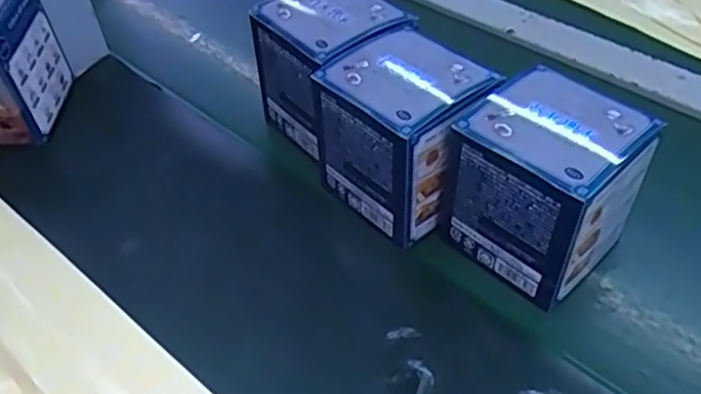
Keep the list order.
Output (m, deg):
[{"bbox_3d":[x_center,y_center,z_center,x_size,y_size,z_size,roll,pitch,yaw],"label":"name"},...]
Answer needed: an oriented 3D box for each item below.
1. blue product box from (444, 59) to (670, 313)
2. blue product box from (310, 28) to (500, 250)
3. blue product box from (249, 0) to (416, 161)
[{"bbox_3d":[0.108,-0.006,0.370,0.088,0.093,0.076,34,55,31],"label":"blue product box"},{"bbox_3d":[0.033,-0.038,0.400,0.077,0.095,0.082,-34,53,-28],"label":"blue product box"},{"bbox_3d":[-0.014,-0.089,0.448,0.078,0.093,0.076,-28,50,-24],"label":"blue product box"}]

